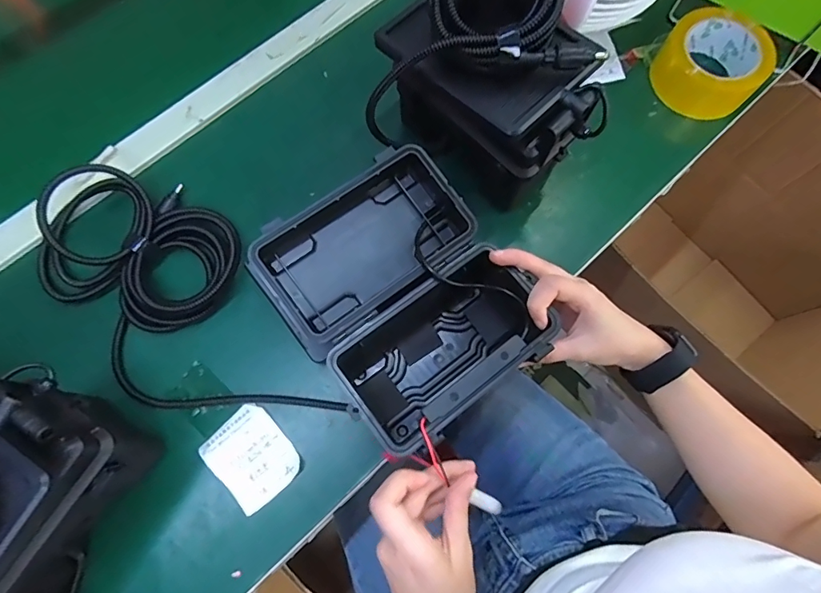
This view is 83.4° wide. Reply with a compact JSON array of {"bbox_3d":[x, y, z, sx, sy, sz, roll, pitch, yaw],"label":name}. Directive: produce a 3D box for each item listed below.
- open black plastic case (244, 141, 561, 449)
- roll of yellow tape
[{"bbox_3d":[-0.004,0.003,0.410,0.169,0.096,0.206,-36,77,-10],"label":"open black plastic case"},{"bbox_3d":[0.337,-0.261,0.516,0.107,0.054,0.107,0,74,0],"label":"roll of yellow tape"}]

